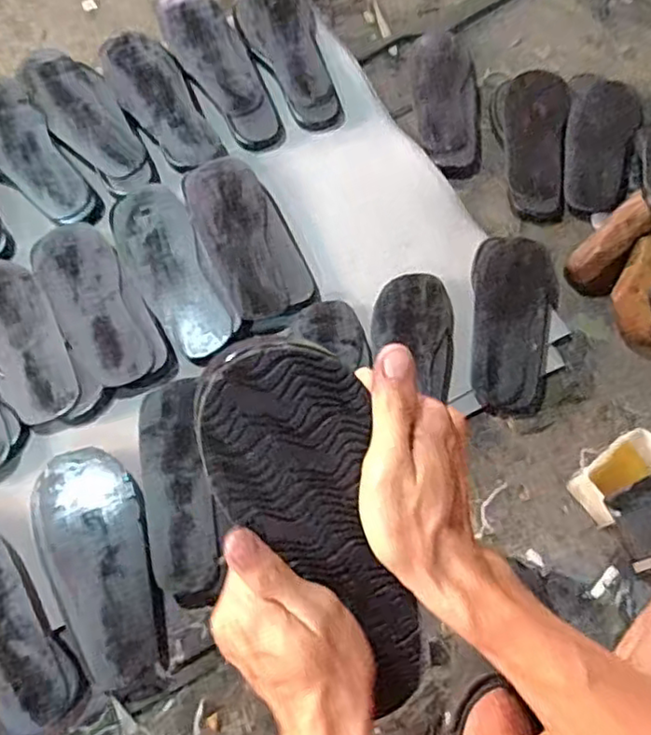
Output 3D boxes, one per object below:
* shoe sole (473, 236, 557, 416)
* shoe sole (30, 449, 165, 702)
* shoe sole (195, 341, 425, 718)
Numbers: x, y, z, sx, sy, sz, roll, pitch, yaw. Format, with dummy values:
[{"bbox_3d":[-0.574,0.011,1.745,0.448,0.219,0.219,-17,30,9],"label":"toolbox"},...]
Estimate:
[{"bbox_3d":[0.237,-0.057,0.814,0.113,0.038,0.238,10,66,3],"label":"shoe sole"},{"bbox_3d":[-0.225,0.201,0.644,0.102,0.023,0.242,-18,68,-9],"label":"shoe sole"},{"bbox_3d":[0.007,0.102,0.373,0.089,0.012,0.253,-29,113,-13],"label":"shoe sole"}]

